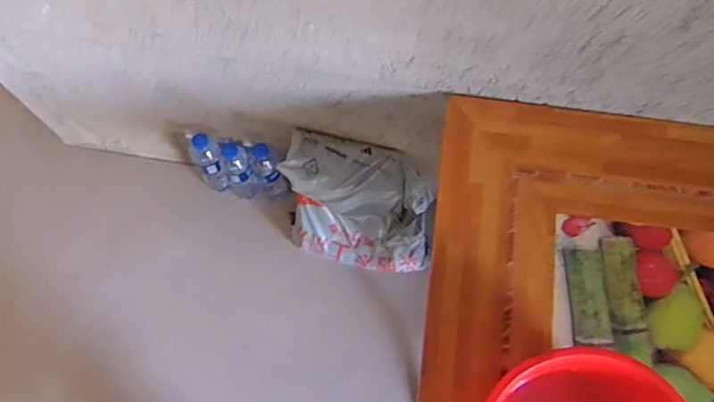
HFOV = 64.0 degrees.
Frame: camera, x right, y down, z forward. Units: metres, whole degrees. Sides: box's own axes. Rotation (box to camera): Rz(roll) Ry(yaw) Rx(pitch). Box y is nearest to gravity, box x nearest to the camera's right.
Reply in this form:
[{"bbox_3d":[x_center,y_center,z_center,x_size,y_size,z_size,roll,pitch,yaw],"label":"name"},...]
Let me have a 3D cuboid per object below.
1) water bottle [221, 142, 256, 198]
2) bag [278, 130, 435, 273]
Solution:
[{"bbox_3d":[-0.263,-0.060,1.285,0.057,0.179,0.077,-27,73,-11],"label":"water bottle"},{"bbox_3d":[0.009,0.009,1.188,0.304,0.258,0.198,11,71,2],"label":"bag"}]

